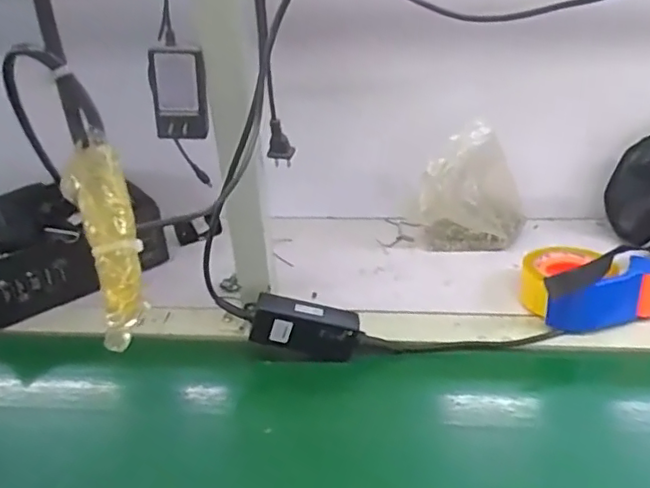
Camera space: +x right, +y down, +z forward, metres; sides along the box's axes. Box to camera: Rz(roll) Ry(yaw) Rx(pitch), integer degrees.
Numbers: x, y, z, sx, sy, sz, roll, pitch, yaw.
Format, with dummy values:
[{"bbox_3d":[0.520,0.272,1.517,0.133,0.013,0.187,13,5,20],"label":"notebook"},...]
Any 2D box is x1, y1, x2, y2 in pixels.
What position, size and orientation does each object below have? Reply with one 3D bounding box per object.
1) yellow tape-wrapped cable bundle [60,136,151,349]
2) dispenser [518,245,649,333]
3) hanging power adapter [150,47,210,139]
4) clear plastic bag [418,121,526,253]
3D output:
[{"bbox_3d":[-0.076,0.000,0.209,0.019,0.071,0.013,-11,3,-16],"label":"yellow tape-wrapped cable bundle"},{"bbox_3d":[0.310,0.045,0.707,0.145,0.066,0.111,-7,33,-6],"label":"dispenser"},{"bbox_3d":[-0.138,-0.141,0.555,0.053,0.079,0.035,-8,31,-10],"label":"hanging power adapter"},{"bbox_3d":[0.199,-0.067,0.806,0.145,0.167,0.065,4,33,11],"label":"clear plastic bag"}]

